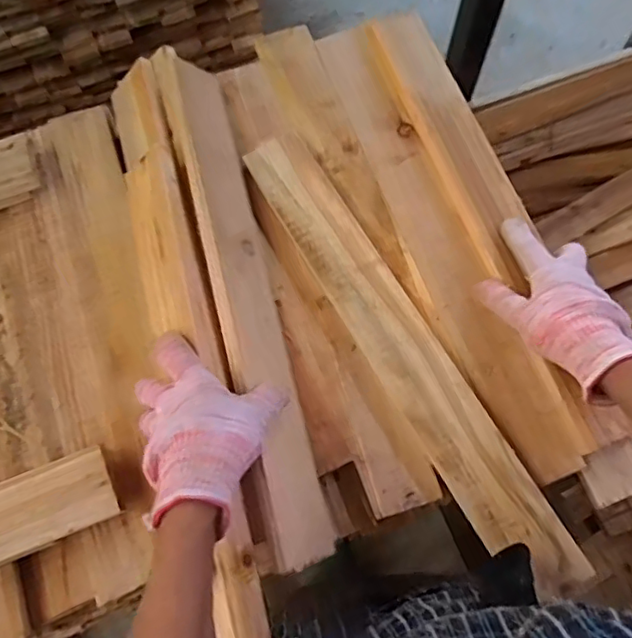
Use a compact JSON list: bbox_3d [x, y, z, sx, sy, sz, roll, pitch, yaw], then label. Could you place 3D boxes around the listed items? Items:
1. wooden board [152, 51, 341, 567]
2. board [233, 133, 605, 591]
[{"bbox_3d":[-0.067,-0.038,0.547,0.076,0.021,0.496,2,66,-47],"label":"wooden board"},{"bbox_3d":[0.075,0.019,0.545,0.062,0.015,0.479,-29,72,-10],"label":"board"}]

